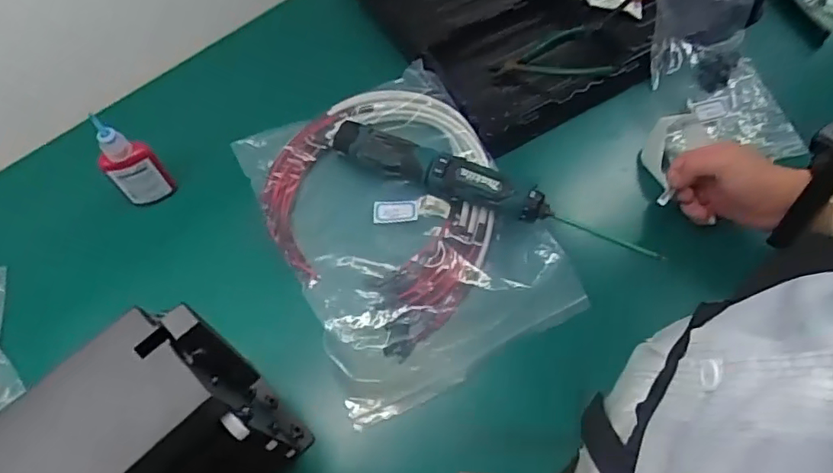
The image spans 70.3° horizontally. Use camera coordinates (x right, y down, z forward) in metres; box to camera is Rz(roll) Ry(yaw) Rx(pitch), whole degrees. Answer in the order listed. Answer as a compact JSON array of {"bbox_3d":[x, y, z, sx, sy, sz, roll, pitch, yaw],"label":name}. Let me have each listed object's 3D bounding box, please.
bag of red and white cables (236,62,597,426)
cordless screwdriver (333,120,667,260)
[{"bbox_3d":[-0.024,-0.016,0.686,0.276,0.055,0.377,-27,67,-12],"label":"bag of red and white cables"},{"bbox_3d":[0.050,-0.070,0.679,0.322,0.053,0.060,24,66,11],"label":"cordless screwdriver"}]

